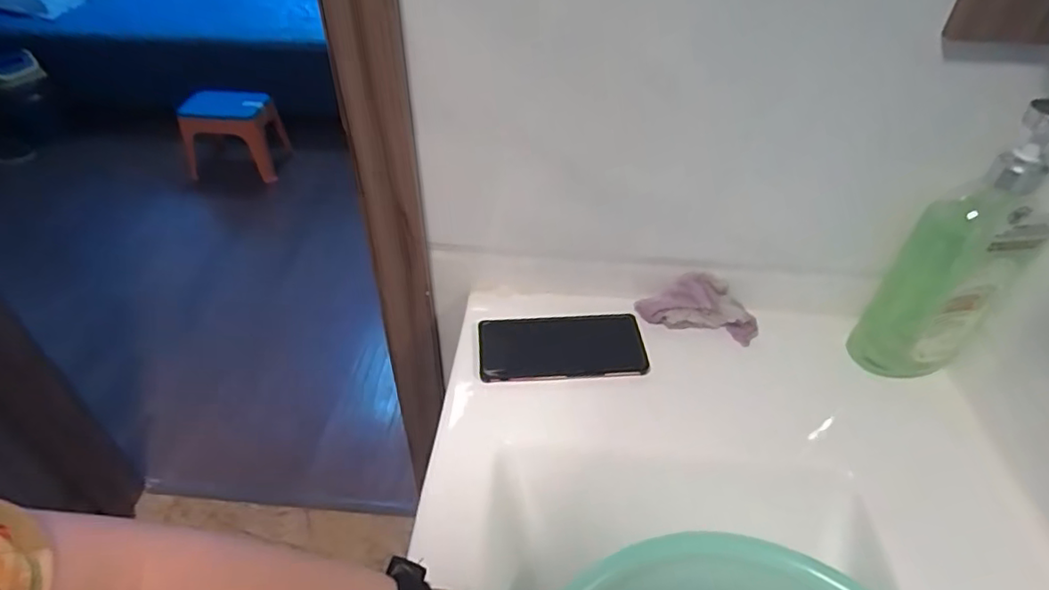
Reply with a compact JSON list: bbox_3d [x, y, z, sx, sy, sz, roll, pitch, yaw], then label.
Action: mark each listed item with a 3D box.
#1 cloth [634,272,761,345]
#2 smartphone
[{"bbox_3d":[0.189,0.010,0.637,0.122,0.063,0.023,13,-1,8],"label":"cloth"},{"bbox_3d":[0.038,0.050,0.603,0.166,0.013,0.081,-3,43,-4],"label":"smartphone"}]

